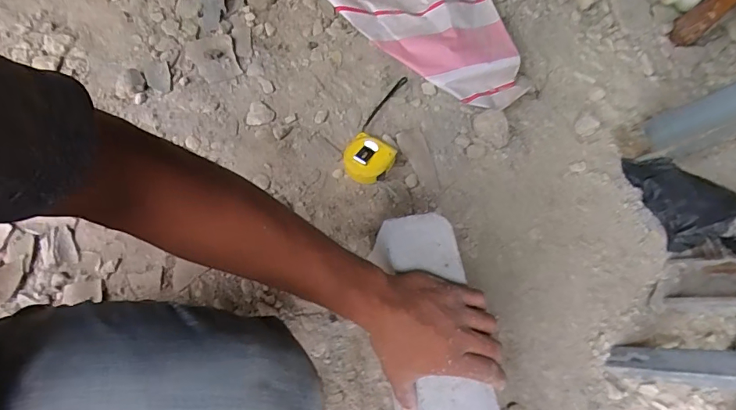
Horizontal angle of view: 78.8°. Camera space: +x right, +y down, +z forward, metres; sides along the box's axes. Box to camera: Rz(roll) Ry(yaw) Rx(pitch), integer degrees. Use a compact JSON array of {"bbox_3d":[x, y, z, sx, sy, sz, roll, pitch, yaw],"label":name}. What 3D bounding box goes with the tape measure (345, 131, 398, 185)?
[{"bbox_3d":[-0.002,-0.072,0.727,0.074,0.048,0.070,1,70,-3],"label":"tape measure"}]

